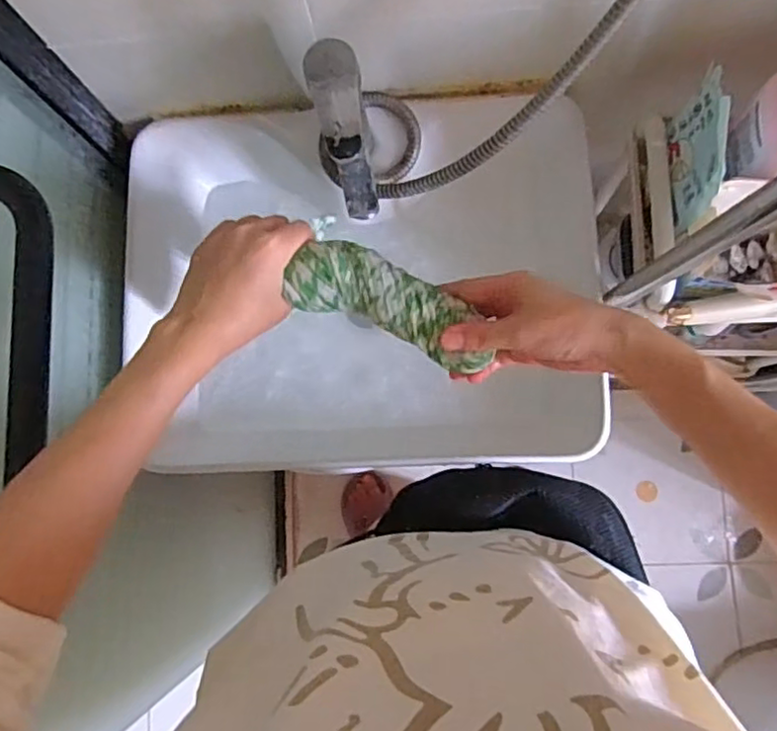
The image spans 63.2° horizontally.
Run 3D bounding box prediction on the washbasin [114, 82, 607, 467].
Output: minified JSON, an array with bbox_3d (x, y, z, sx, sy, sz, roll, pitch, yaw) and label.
[{"bbox_3d":[-0.018,-0.075,0.655,0.466,0.124,0.356,-3,81,3],"label":"washbasin"}]

